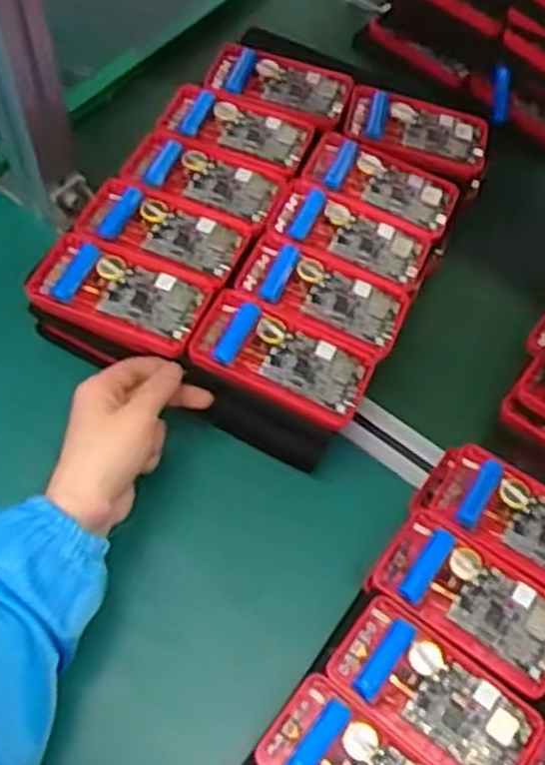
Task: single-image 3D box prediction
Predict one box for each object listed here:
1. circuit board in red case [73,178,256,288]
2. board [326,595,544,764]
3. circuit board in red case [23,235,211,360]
[{"bbox_3d":[-0.080,-0.116,0.592,0.124,0.020,0.064,15,60,5],"label":"circuit board in red case"},{"bbox_3d":[0.097,0.189,0.472,0.122,0.014,0.062,33,63,15],"label":"board"},{"bbox_3d":[-0.110,-0.063,0.560,0.126,0.019,0.075,18,60,7],"label":"circuit board in red case"}]

